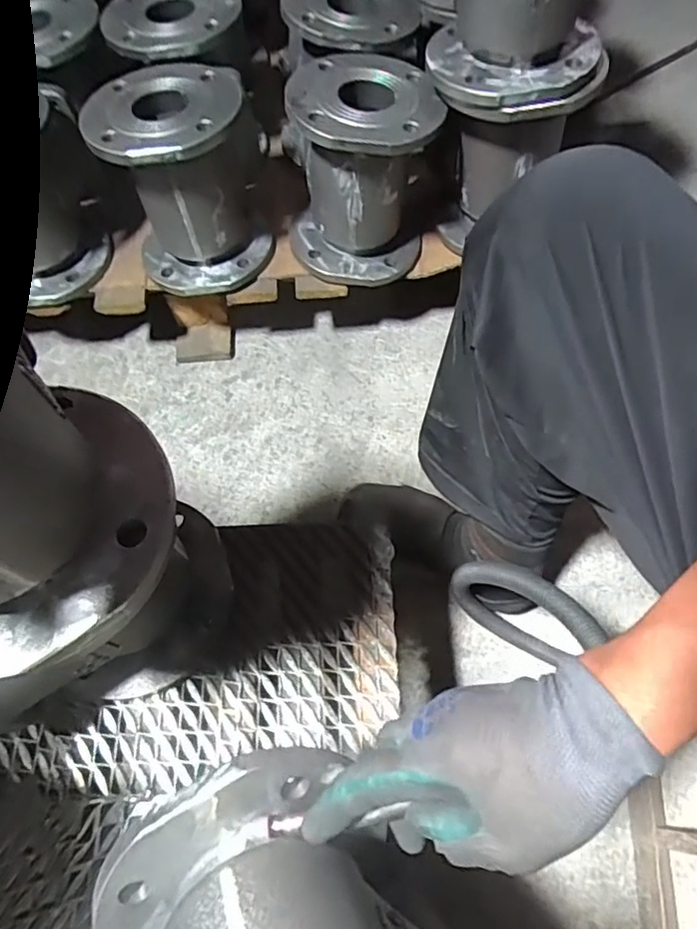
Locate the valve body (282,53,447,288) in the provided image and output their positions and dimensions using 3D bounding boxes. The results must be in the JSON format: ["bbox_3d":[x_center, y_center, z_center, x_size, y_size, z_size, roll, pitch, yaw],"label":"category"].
[{"bbox_3d":[0.012,-0.348,0.697,0.171,0.195,0.159,-3,63,0],"label":"valve body"}]

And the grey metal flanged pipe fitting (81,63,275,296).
[{"bbox_3d":[-0.190,-0.347,0.698,0.166,0.191,0.184,-12,63,-5],"label":"grey metal flanged pipe fitting"}]

